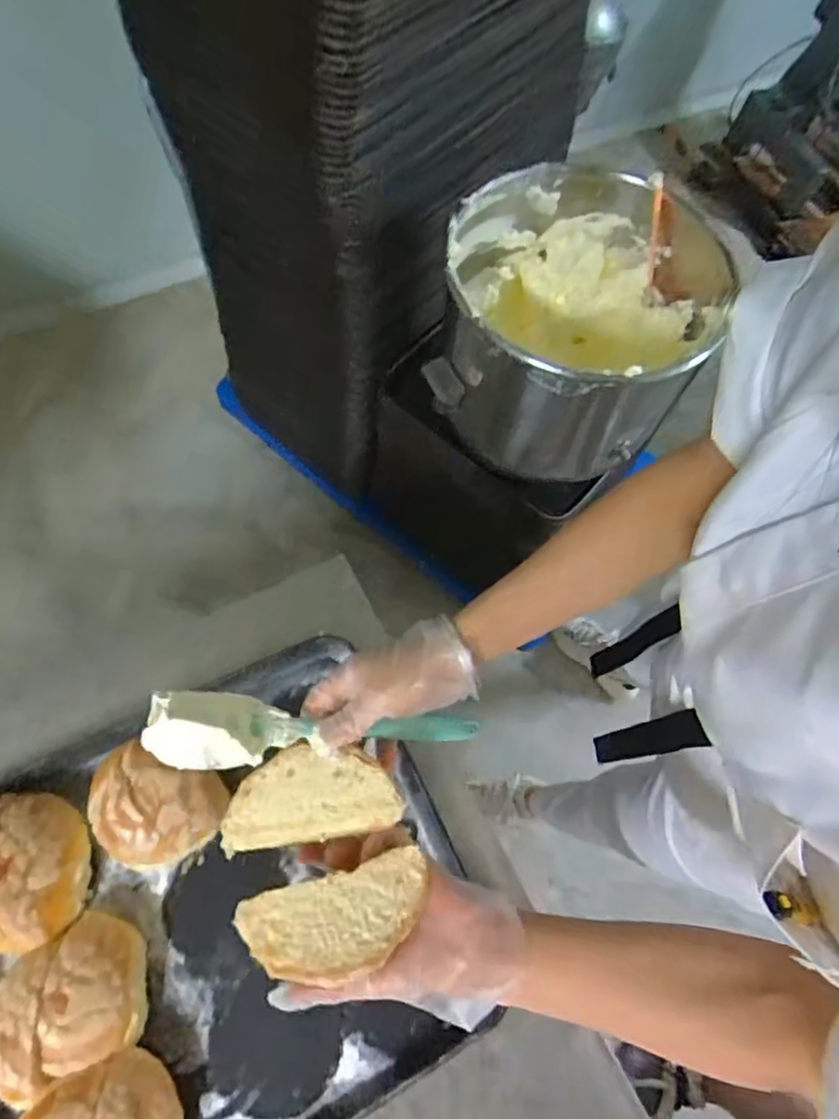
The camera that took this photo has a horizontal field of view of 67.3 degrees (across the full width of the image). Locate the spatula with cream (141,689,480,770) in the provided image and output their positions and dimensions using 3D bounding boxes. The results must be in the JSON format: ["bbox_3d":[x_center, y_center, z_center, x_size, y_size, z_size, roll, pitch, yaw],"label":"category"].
[{"bbox_3d":[-0.061,0.125,0.461,0.257,0.019,0.048,11,61,-33],"label":"spatula with cream"}]

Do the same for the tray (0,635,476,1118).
[{"bbox_3d":[-0.253,0.345,0.555,0.581,0.068,0.398,-25,70,-14],"label":"tray"}]

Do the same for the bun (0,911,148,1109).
[{"bbox_3d":[-0.306,0.378,0.536,0.120,0.054,0.107,-22,69,-13],"label":"bun"}]

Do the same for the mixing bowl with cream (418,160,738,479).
[{"bbox_3d":[0.208,-0.324,0.871,0.340,0.231,0.372,2,68,-5],"label":"mixing bowl with cream"}]

